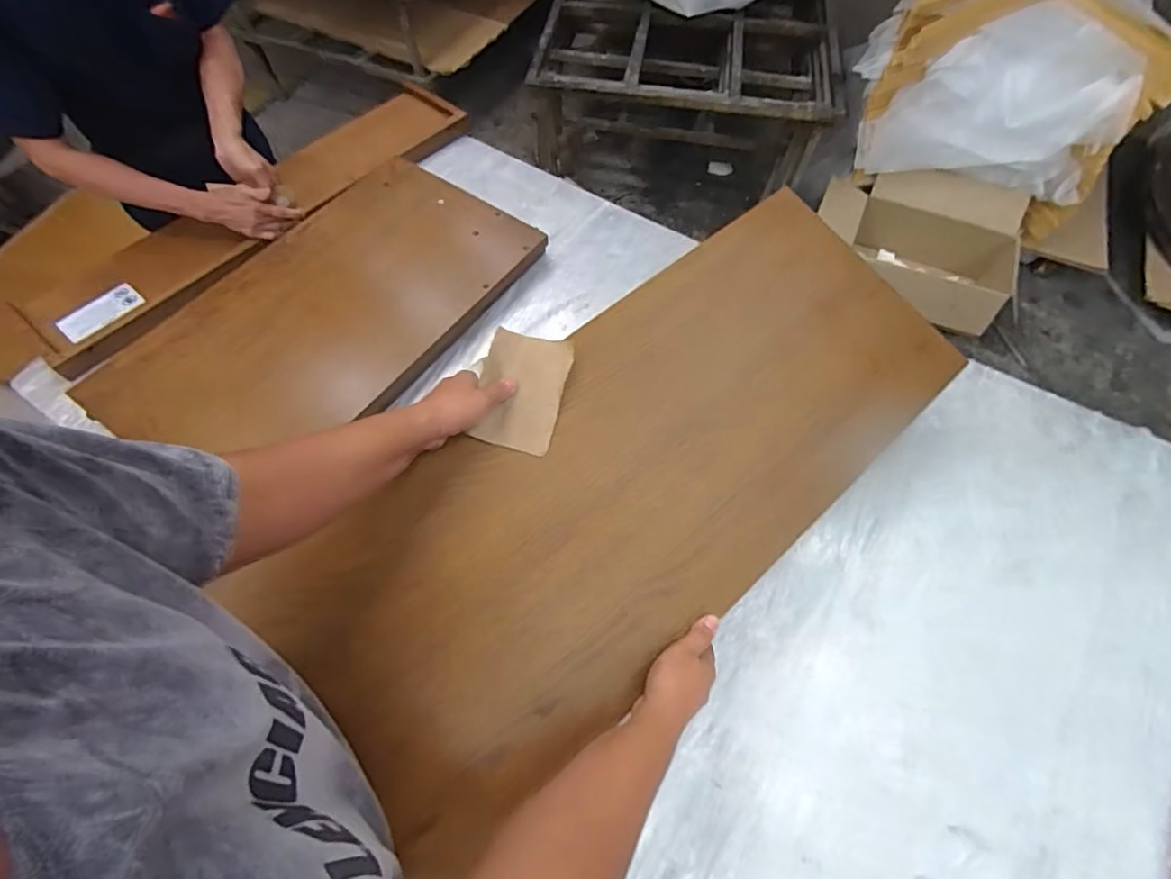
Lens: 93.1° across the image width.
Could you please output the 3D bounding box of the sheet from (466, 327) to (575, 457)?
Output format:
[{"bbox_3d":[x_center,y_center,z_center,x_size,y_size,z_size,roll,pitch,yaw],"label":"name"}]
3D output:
[{"bbox_3d":[-0.079,-0.063,0.696,0.101,0.011,0.152,16,75,-5],"label":"sheet"}]

